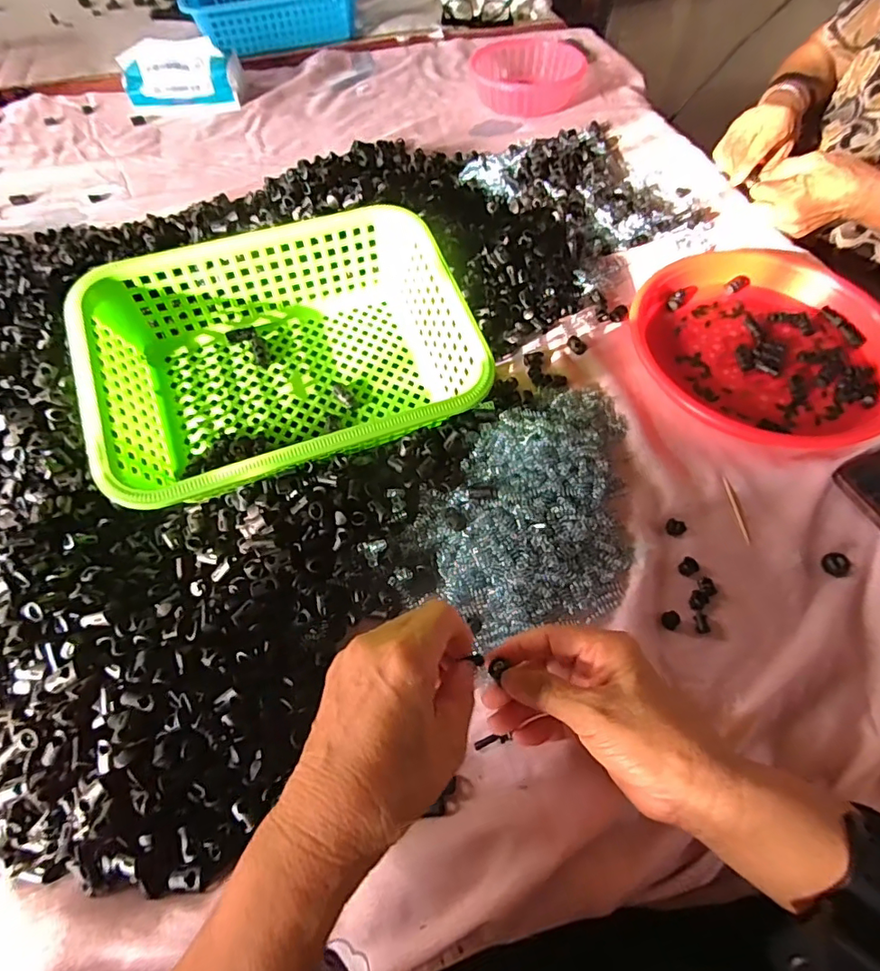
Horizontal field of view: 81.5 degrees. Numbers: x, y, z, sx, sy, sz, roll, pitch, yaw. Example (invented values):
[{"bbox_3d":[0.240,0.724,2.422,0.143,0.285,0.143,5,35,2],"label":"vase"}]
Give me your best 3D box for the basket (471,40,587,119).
[{"bbox_3d":[0.137,-0.644,0.797,0.160,0.046,0.154,-3,61,-2],"label":"basket"}]

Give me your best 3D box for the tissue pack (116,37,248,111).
[{"bbox_3d":[-0.388,-0.610,0.767,0.169,0.074,0.079,-5,61,-3],"label":"tissue pack"}]

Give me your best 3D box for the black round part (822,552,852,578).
[{"bbox_3d":[0.314,0.062,0.403,0.019,0.007,0.018,18,62,10],"label":"black round part"}]

